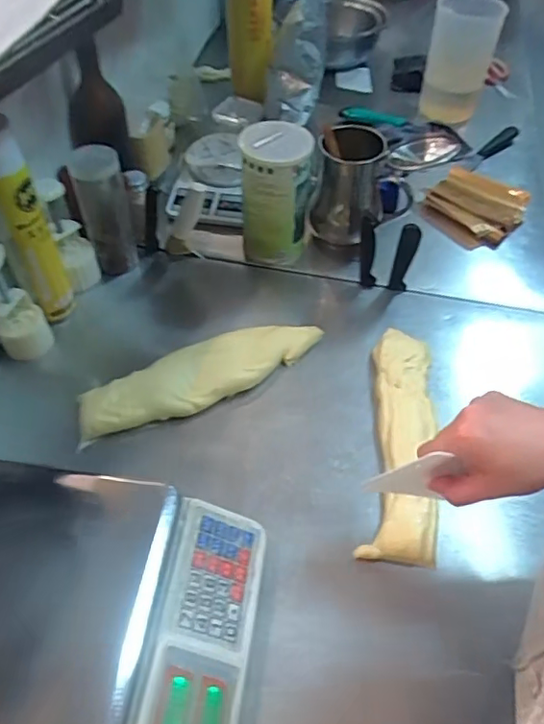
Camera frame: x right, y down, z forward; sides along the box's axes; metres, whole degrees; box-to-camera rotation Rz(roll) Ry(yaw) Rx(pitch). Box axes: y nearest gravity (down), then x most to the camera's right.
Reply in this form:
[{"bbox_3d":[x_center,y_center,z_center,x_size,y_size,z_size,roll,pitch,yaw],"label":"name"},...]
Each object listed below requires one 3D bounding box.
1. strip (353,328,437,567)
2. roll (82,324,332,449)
[{"bbox_3d":[0.162,0.090,0.695,0.082,0.034,0.313,8,50,6],"label":"strip"},{"bbox_3d":[-0.087,0.016,0.727,0.341,0.048,0.081,-23,54,-19],"label":"roll"}]

